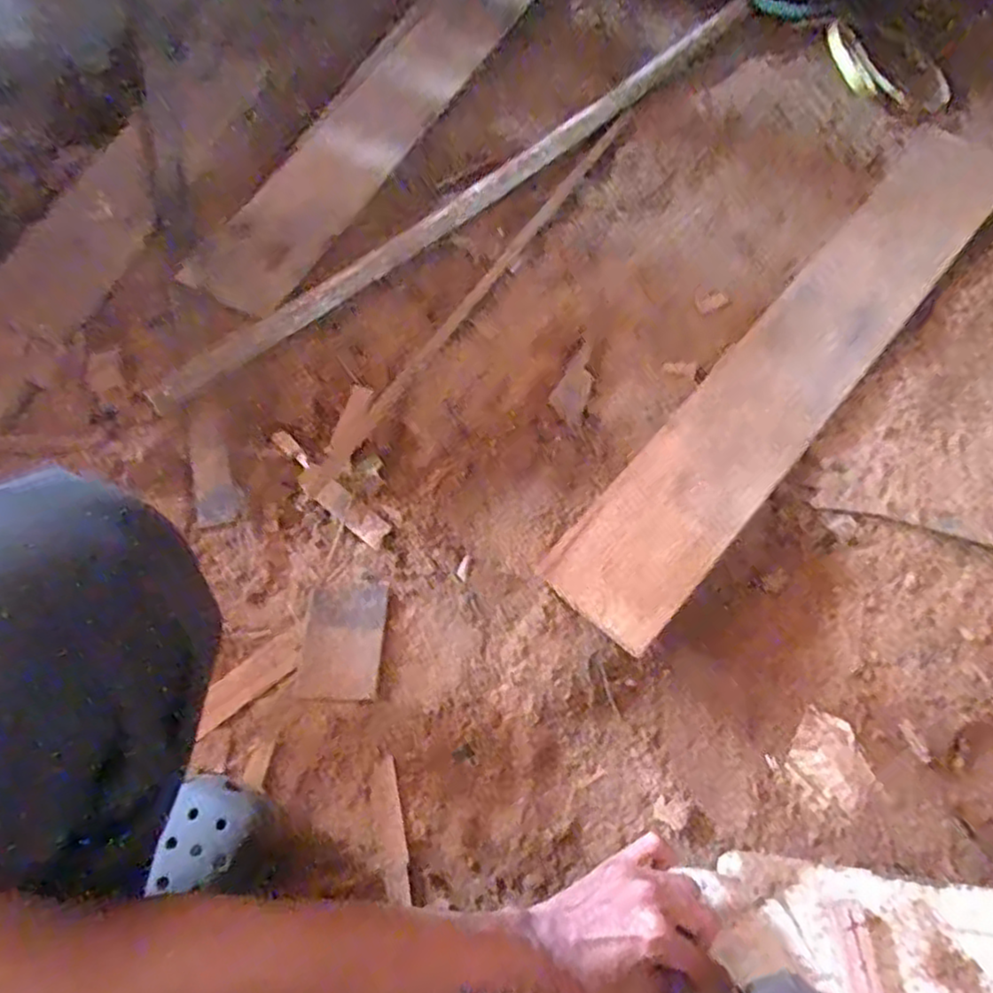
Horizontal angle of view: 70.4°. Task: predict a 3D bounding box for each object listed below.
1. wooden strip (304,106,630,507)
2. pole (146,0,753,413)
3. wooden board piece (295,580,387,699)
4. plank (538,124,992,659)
[{"bbox_3d":[-0.009,-0.245,0.793,0.023,0.010,0.625,32,70,14],"label":"wooden strip"},{"bbox_3d":[0.000,-0.376,0.838,0.916,0.024,0.042,-41,72,-16],"label":"pole"},{"bbox_3d":[-0.137,0.124,0.628,0.068,0.013,0.106,3,66,2],"label":"wooden board piece"},{"bbox_3d":[0.336,-0.167,0.736,0.124,0.030,0.787,39,71,16],"label":"plank"}]

